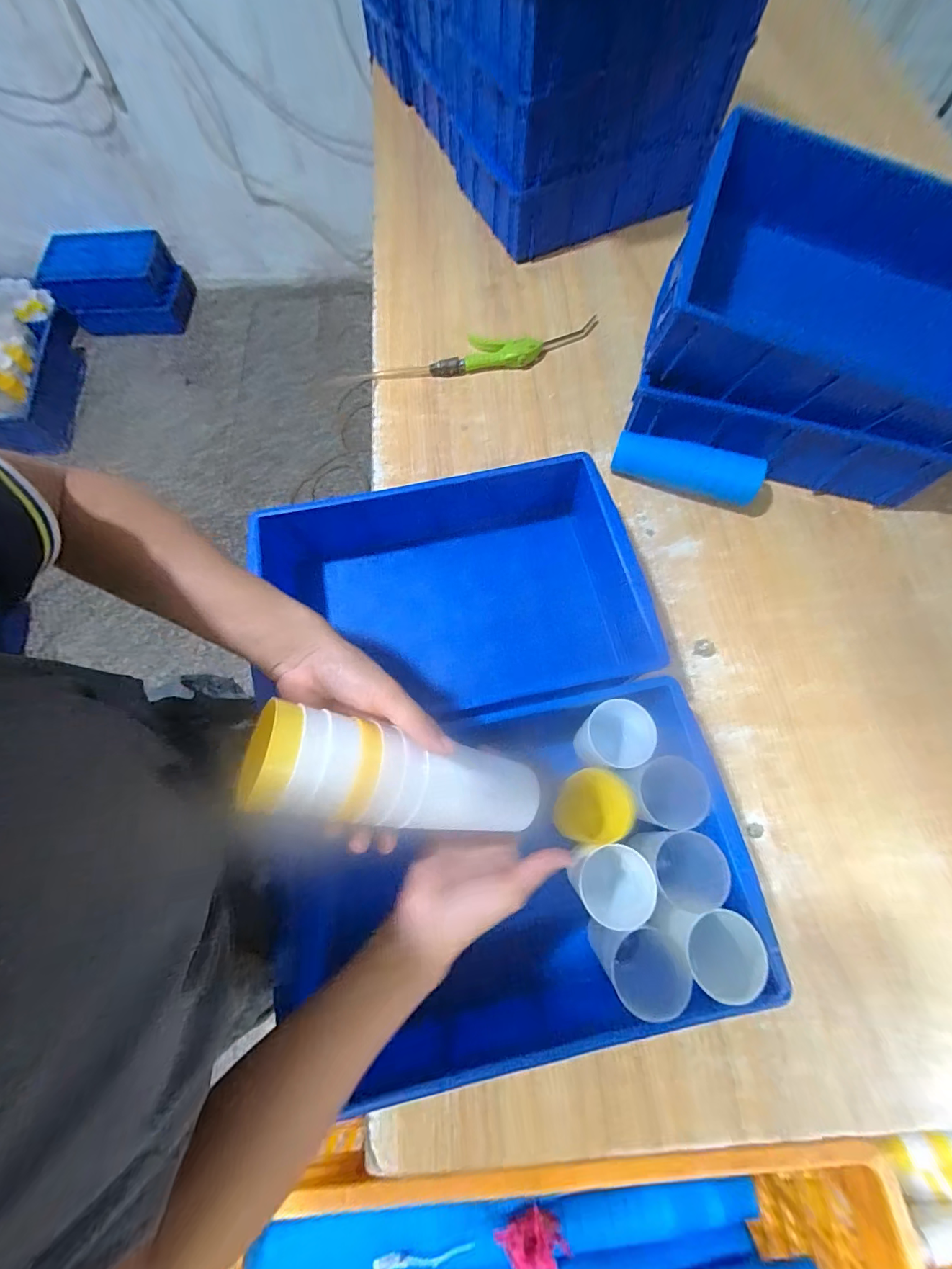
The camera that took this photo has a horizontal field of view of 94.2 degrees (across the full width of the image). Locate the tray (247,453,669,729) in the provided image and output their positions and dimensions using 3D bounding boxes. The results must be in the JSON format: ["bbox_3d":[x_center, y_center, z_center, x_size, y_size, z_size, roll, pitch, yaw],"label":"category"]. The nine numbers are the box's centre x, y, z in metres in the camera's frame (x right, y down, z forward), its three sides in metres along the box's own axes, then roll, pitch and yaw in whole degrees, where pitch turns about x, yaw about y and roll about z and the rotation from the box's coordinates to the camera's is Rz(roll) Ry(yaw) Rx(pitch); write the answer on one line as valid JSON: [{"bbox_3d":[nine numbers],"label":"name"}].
[{"bbox_3d":[-0.018,-0.033,0.524,0.385,0.120,0.275,-14,70,-3],"label":"tray"}]

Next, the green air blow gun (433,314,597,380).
[{"bbox_3d":[0.061,-0.482,0.723,0.285,0.023,0.097,-11,70,-2],"label":"green air blow gun"}]

